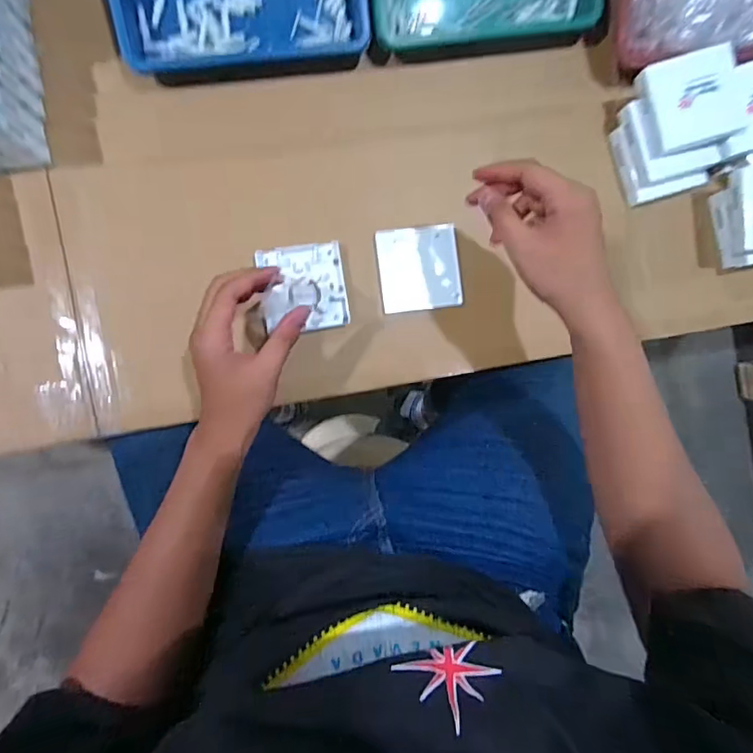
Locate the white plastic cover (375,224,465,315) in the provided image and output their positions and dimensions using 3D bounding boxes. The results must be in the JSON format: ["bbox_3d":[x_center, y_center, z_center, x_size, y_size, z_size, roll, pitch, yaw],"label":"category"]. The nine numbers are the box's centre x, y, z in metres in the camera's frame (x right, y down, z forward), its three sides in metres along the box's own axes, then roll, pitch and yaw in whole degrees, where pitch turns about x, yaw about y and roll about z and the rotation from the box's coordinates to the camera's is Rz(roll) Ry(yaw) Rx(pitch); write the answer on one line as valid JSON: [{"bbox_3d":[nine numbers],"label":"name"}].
[{"bbox_3d":[0.047,-0.116,0.528,0.087,0.014,0.089,-7,93,-6],"label":"white plastic cover"}]

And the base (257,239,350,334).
[{"bbox_3d":[-0.077,-0.093,0.516,0.088,0.007,0.088,-8,93,-6],"label":"base"}]

